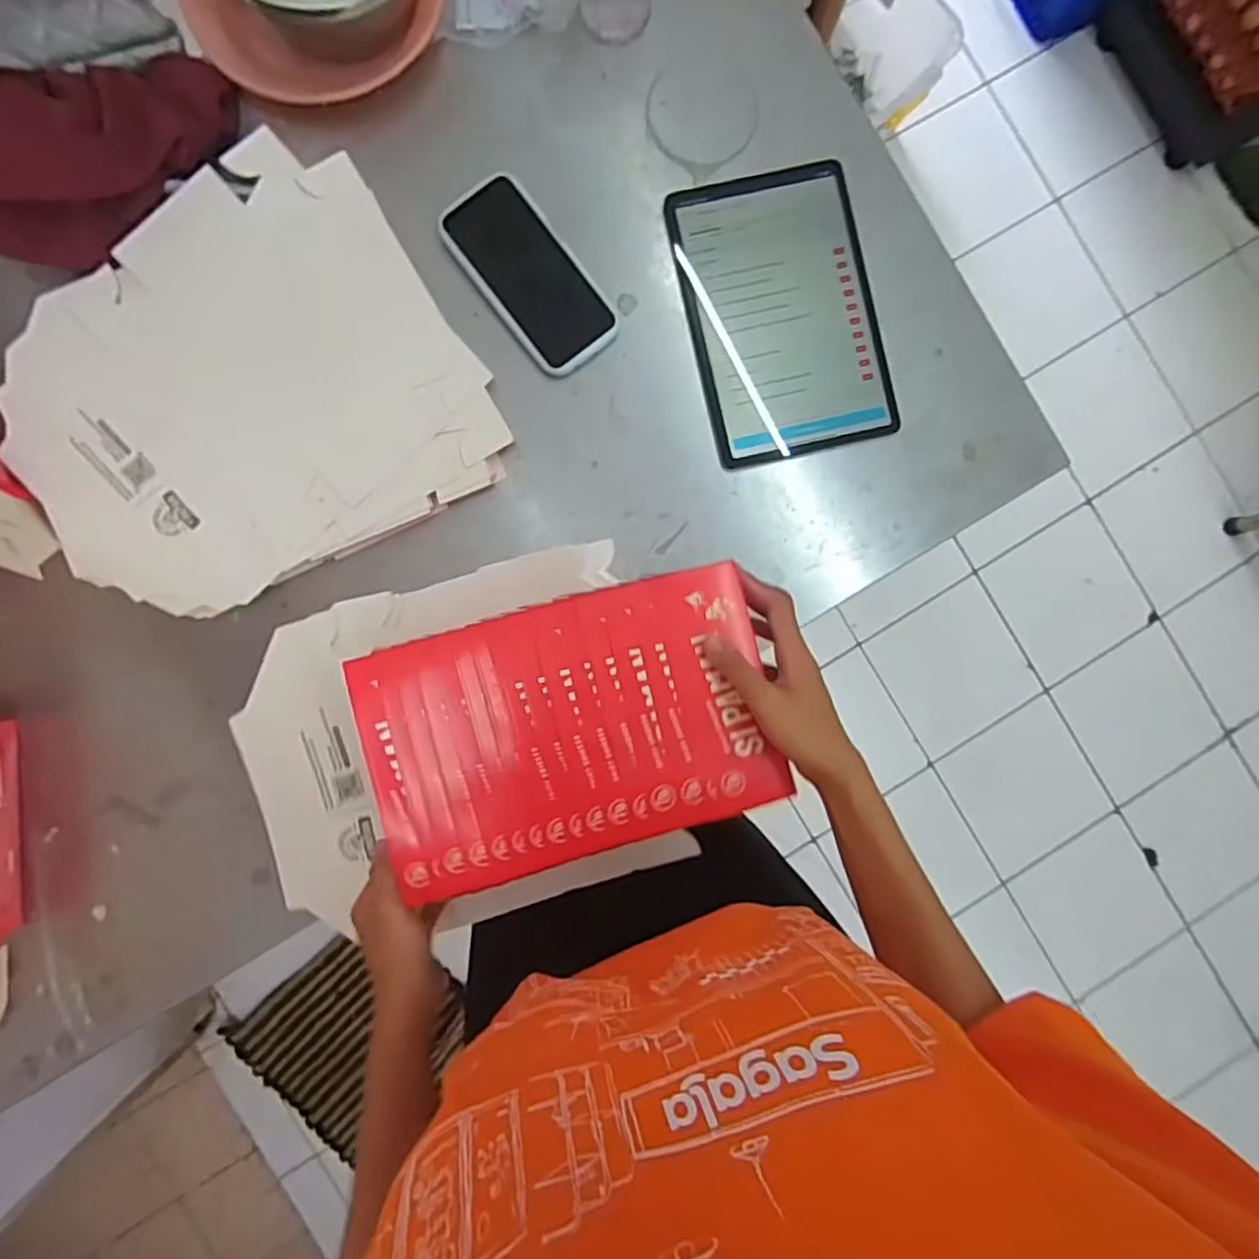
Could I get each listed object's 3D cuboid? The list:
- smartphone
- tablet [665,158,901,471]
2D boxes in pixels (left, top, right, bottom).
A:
[{"bbox_3d":[-0.088,-0.311,0.588,0.081,0.006,0.169,-38,95,0],"label":"smartphone"},{"bbox_3d":[0.138,-0.283,0.600,0.166,0.013,0.247,-13,90,-3],"label":"tablet"}]

